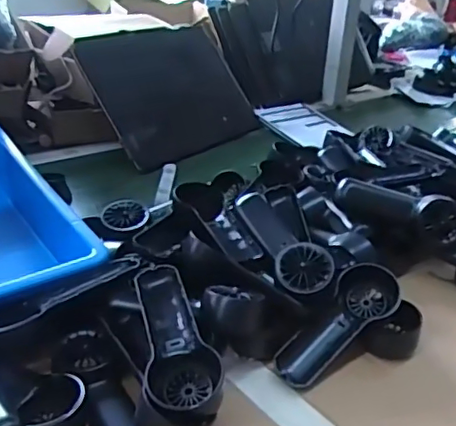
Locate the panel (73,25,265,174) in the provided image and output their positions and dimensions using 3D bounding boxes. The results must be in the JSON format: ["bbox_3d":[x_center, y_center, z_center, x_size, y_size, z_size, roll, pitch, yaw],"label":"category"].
[{"bbox_3d":[-0.095,-0.227,1.069,0.348,0.010,0.257,-26,84,-48],"label":"panel"}]

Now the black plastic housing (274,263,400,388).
[{"bbox_3d":[0.110,0.107,0.561,0.059,0.033,0.159,28,52,36],"label":"black plastic housing"}]

